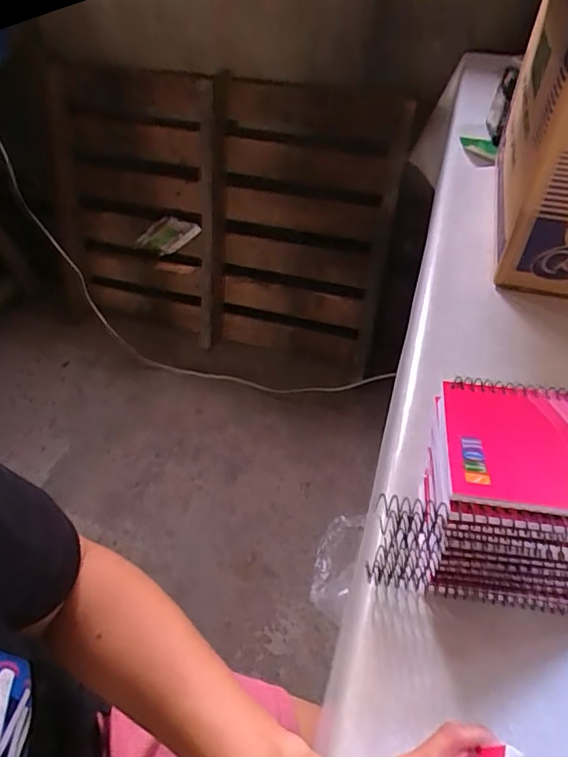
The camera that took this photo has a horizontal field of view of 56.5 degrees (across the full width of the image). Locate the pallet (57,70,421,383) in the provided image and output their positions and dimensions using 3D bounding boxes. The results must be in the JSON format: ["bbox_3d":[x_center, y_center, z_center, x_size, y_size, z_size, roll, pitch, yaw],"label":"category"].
[{"bbox_3d":[-0.203,-0.399,1.432,0.944,0.736,0.095,11,33,9],"label":"pallet"}]

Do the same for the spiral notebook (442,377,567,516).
[{"bbox_3d":[0.160,0.040,0.302,0.129,0.014,0.084,6,48,6],"label":"spiral notebook"}]

